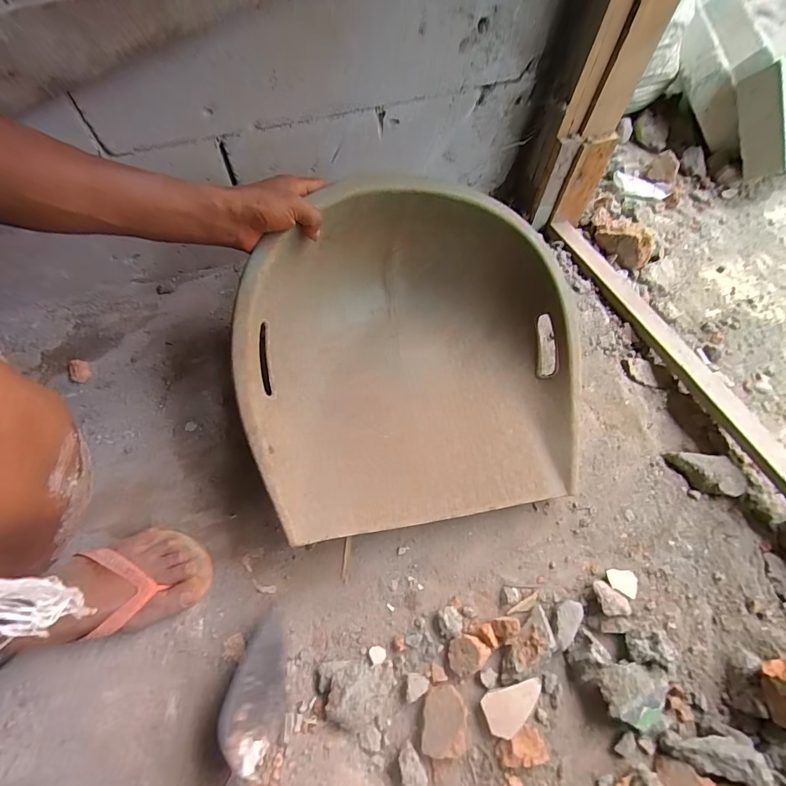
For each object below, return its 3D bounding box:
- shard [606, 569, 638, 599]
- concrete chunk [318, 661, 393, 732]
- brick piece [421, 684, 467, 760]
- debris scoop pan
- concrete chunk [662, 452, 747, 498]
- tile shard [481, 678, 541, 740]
[{"bbox_3d":[0.286,0.238,0.498,0.035,0.009,0.031,4,63,-1],"label":"shard"},{"bbox_3d":[-0.043,0.328,0.433,0.081,0.029,0.058,5,63,0],"label":"concrete chunk"},{"bbox_3d":[0.055,0.353,0.431,0.044,0.022,0.061,8,63,1],"label":"brick piece"},{"bbox_3d":[0.039,-0.046,0.483,0.405,0.187,0.356,-10,64,-8],"label":"debris scoop pan"},{"bbox_3d":[0.419,0.109,0.537,0.083,0.027,0.047,12,63,4],"label":"concrete chunk"},{"bbox_3d":[0.133,0.343,0.433,0.067,0.004,0.041,-17,53,1],"label":"tile shard"}]

